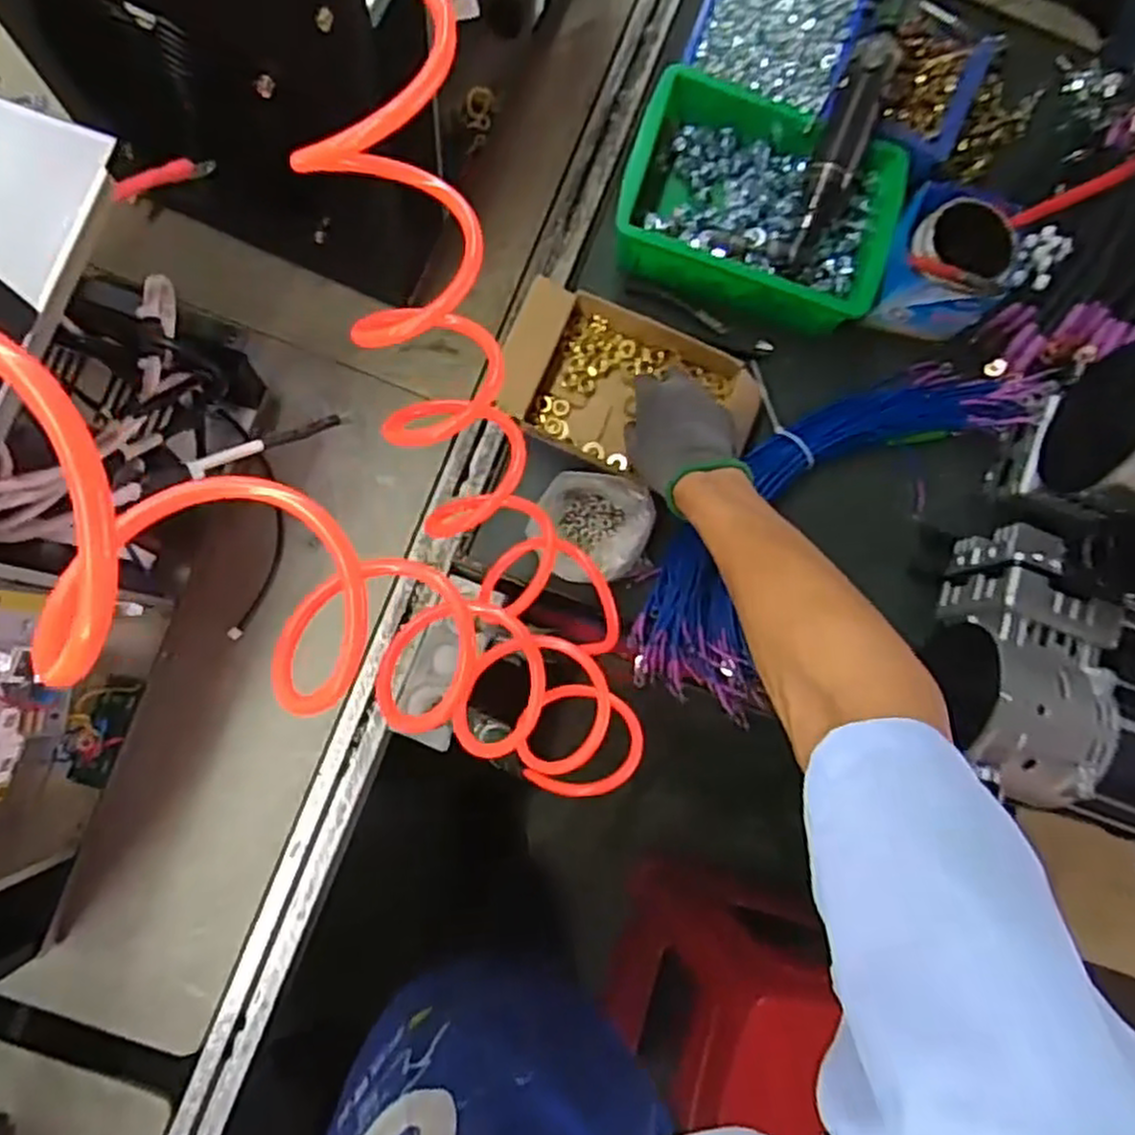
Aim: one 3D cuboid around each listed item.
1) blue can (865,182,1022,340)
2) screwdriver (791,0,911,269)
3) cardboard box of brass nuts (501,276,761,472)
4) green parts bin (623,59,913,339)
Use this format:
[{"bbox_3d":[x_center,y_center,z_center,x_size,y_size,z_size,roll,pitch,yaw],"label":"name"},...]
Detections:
[{"bbox_3d":[0.348,-0.286,0.702,0.107,0.092,0.109,1,84,-6],"label":"blue can"},{"bbox_3d":[0.259,-0.409,0.681,0.043,0.035,0.281,19,98,-4],"label":"screwdriver"},{"bbox_3d":[0.056,-0.164,0.688,0.225,0.054,0.140,23,82,-3],"label":"cardboard box of brass nuts"},{"bbox_3d":[0.177,-0.344,0.731,0.251,0.089,0.189,20,82,-4],"label":"green parts bin"}]

